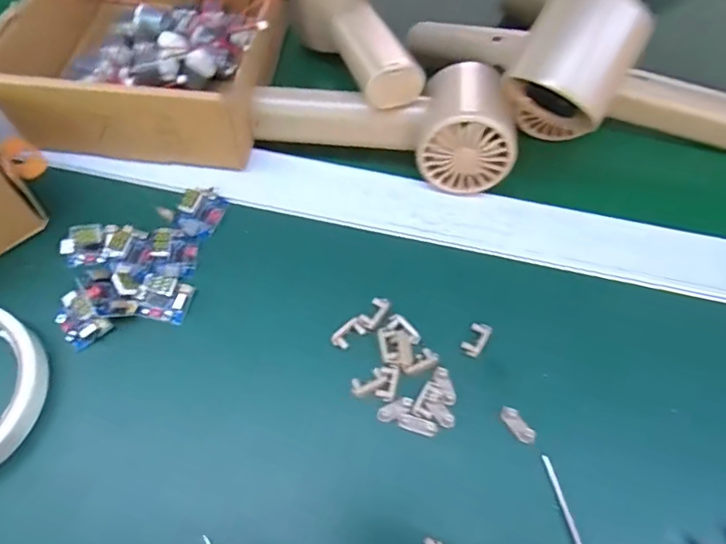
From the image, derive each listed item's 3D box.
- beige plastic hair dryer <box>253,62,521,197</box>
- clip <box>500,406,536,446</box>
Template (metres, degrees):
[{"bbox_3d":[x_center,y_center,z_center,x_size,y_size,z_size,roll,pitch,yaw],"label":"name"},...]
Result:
[{"bbox_3d":[0.017,-0.101,0.320,0.153,0.048,0.074,13,63,4],"label":"beige plastic hair dryer"},{"bbox_3d":[0.076,0.076,0.257,0.006,0.008,0.020,-35,70,-19],"label":"clip"}]

